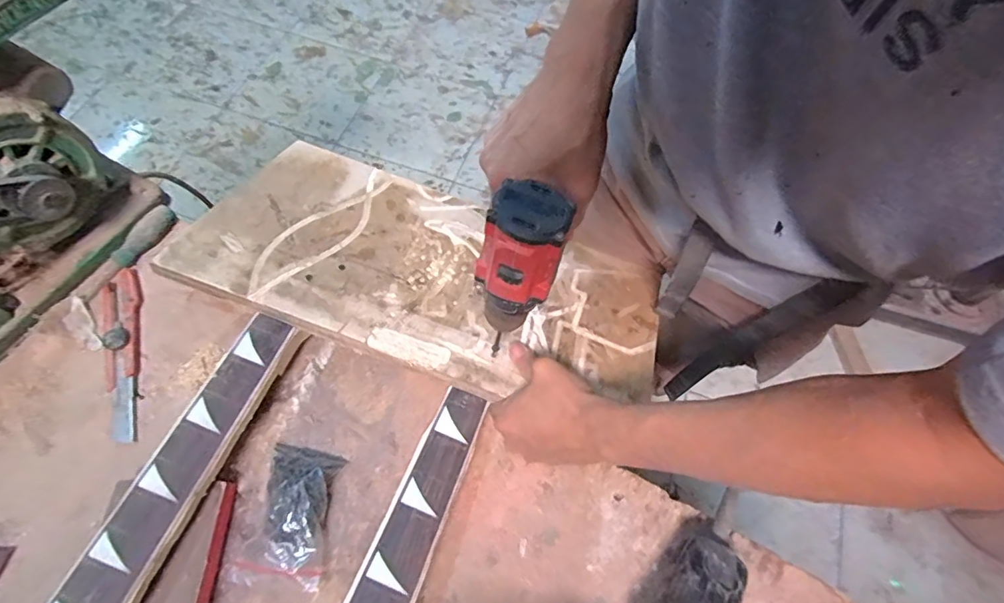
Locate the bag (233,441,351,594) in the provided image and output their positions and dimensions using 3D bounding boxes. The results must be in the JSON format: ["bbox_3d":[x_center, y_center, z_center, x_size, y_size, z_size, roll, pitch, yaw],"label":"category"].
[{"bbox_3d":[-0.190,0.191,0.446,0.070,0.034,0.111,7,64,0],"label":"bag"}]

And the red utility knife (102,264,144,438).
[{"bbox_3d":[-0.391,0.049,0.511,0.033,0.022,0.188,-16,66,-10],"label":"red utility knife"}]

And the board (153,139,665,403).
[{"bbox_3d":[-0.068,-0.037,0.558,0.501,0.017,0.254,20,48,2],"label":"board"}]

